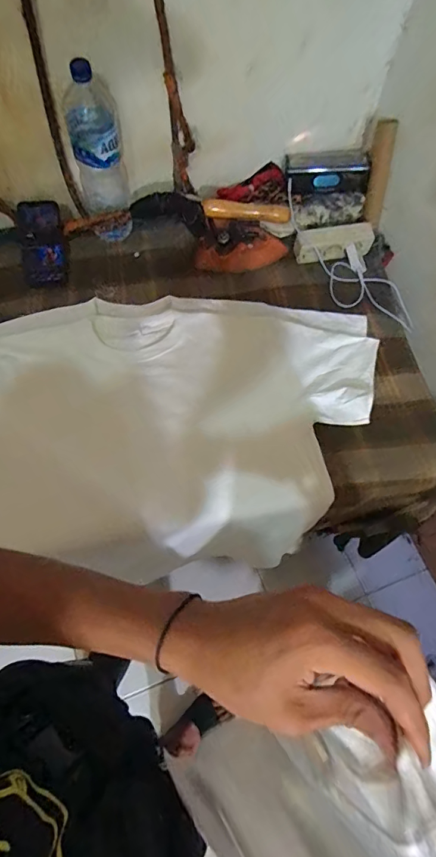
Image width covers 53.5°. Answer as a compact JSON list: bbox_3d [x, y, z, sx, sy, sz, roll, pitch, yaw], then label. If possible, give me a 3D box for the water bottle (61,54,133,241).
[{"bbox_3d":[-0.213,-0.480,0.787,0.092,0.282,0.100,-12,68,-6],"label":"water bottle"}]

